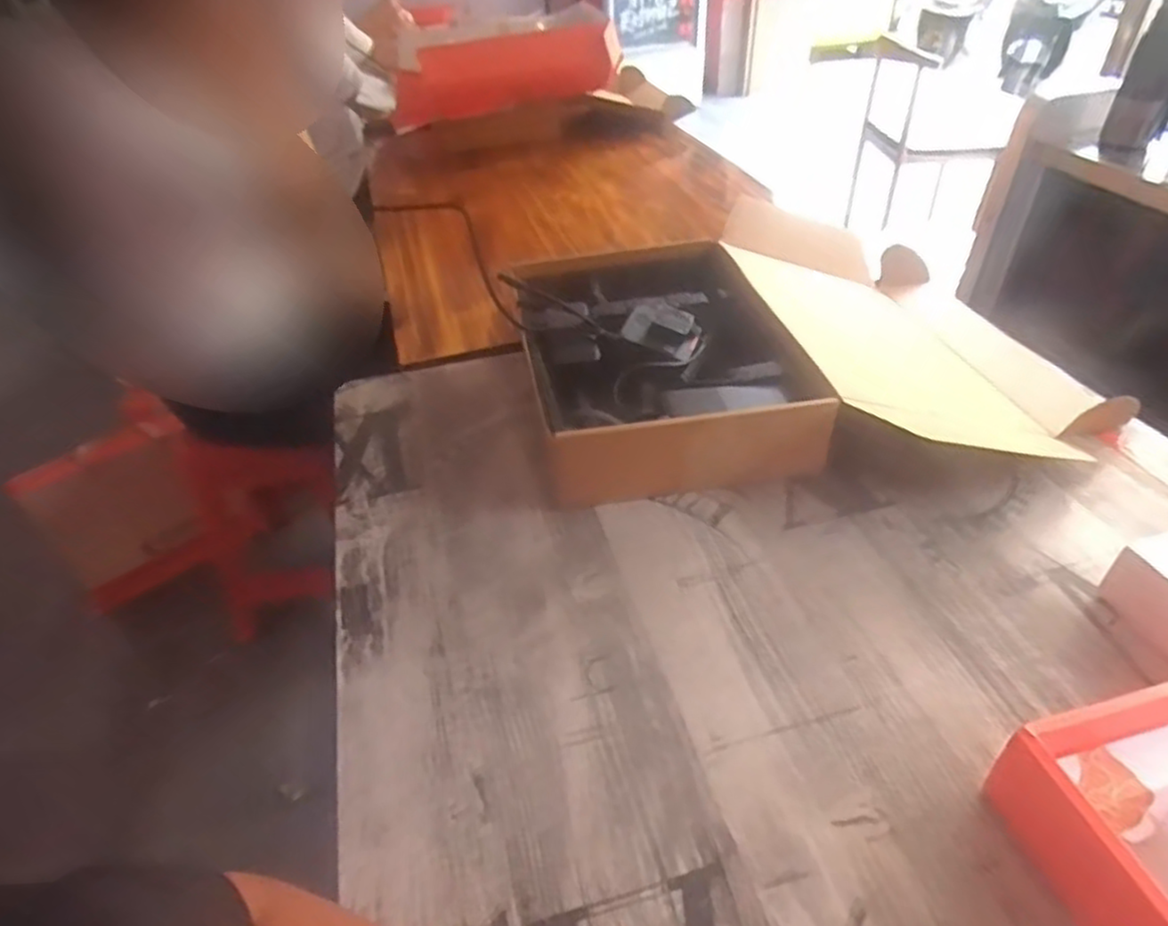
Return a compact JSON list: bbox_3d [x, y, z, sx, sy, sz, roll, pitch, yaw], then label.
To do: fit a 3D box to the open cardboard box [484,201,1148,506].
[{"bbox_3d":[0.240,-0.146,0.806,0.603,0.096,0.410,-9,39,-8],"label":"open cardboard box"}]

